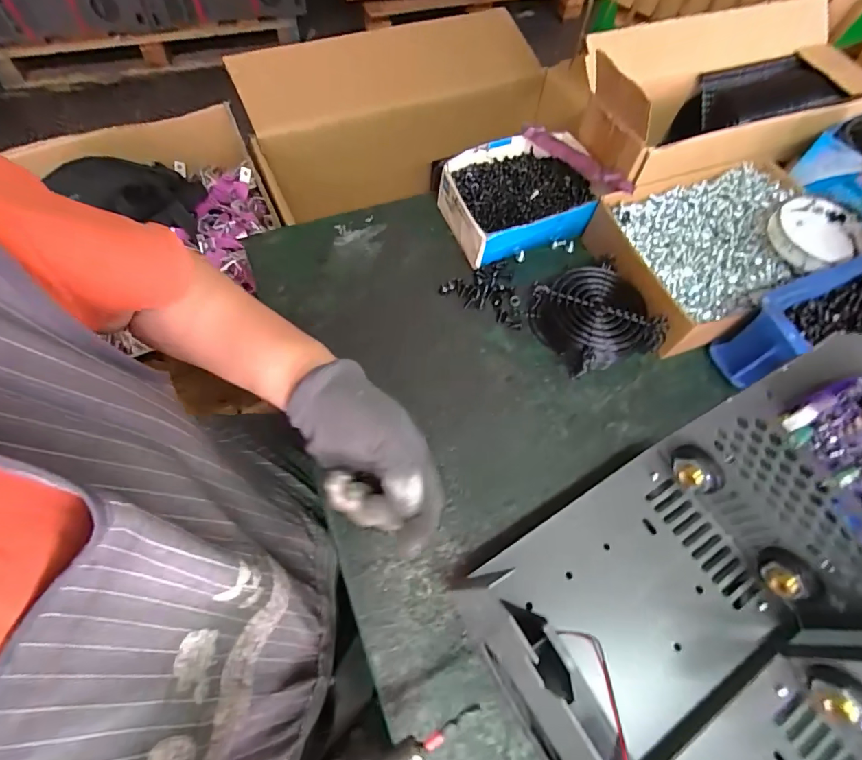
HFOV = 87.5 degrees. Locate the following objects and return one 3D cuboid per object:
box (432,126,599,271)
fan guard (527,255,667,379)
[{"bbox_3d":[0.093,-0.196,0.479,0.161,0.055,0.119,-21,67,-13],"label":"box"},{"bbox_3d":[0.149,-0.059,0.418,0.095,0.041,0.096,-21,67,-14],"label":"fan guard"}]

